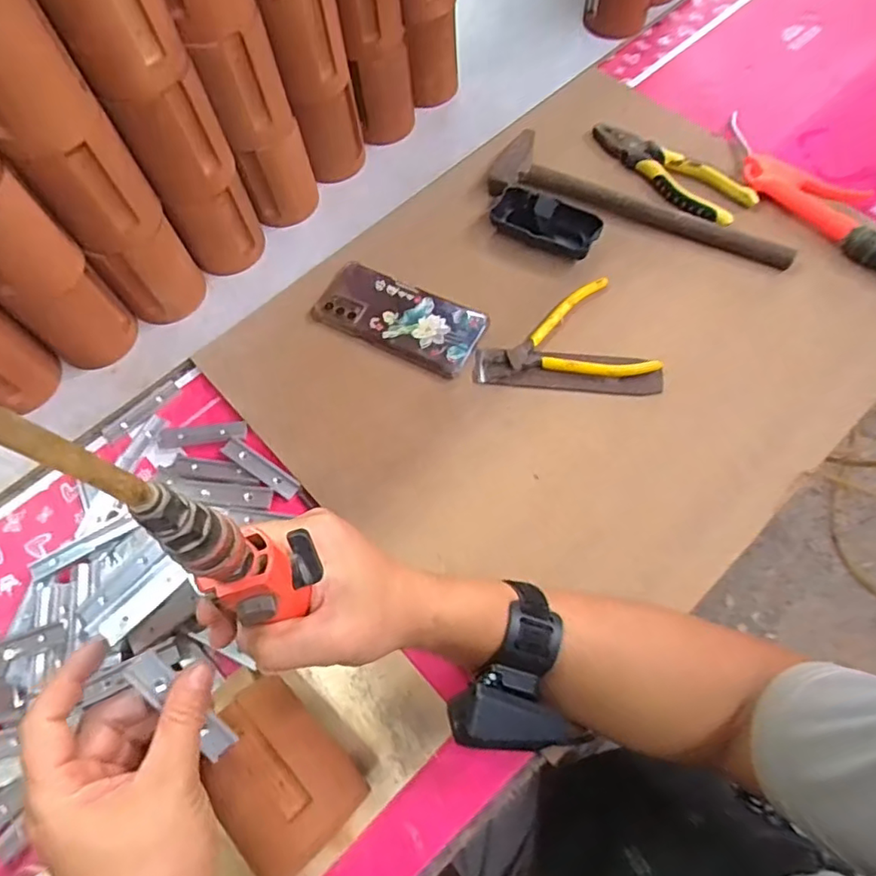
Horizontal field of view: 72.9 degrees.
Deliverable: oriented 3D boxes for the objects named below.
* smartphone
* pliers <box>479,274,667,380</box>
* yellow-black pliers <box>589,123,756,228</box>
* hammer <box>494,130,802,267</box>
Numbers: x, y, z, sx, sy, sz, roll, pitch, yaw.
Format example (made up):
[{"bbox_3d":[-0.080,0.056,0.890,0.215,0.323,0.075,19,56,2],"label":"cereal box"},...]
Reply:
[{"bbox_3d":[-0.039,-0.120,0.586,0.167,0.013,0.075,26,71,12],"label":"smartphone"},{"bbox_3d":[0.111,-0.087,0.556,0.150,0.018,0.108,-17,68,-4],"label":"pliers"},{"bbox_3d":[0.247,-0.292,0.637,0.055,0.030,0.189,-38,71,-12],"label":"yellow-black pliers"},{"bbox_3d":[0.207,-0.245,0.613,0.317,0.036,0.083,23,71,11],"label":"hammer"}]

